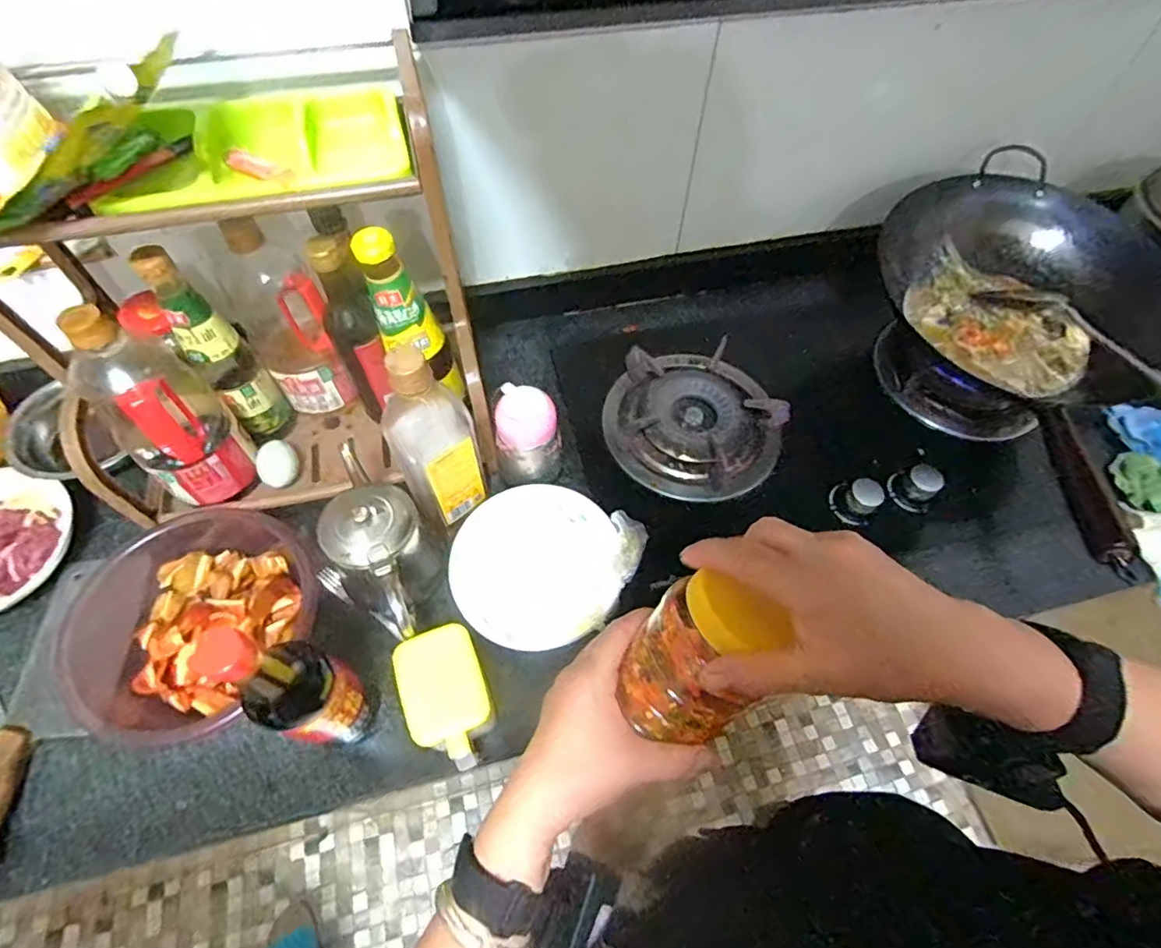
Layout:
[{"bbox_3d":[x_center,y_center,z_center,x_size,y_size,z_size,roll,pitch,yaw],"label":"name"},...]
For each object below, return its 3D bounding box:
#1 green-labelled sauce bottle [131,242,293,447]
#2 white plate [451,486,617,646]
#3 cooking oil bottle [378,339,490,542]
[{"bbox_3d":[-0.386,-0.128,0.614,0.058,0.250,0.053,-40,68,-22],"label":"green-labelled sauce bottle"},{"bbox_3d":[-0.047,0.089,0.599,0.171,0.033,0.173,1,60,-1],"label":"white plate"},{"bbox_3d":[-0.141,-0.027,0.558,0.077,0.236,0.059,-26,64,-16],"label":"cooking oil bottle"}]

